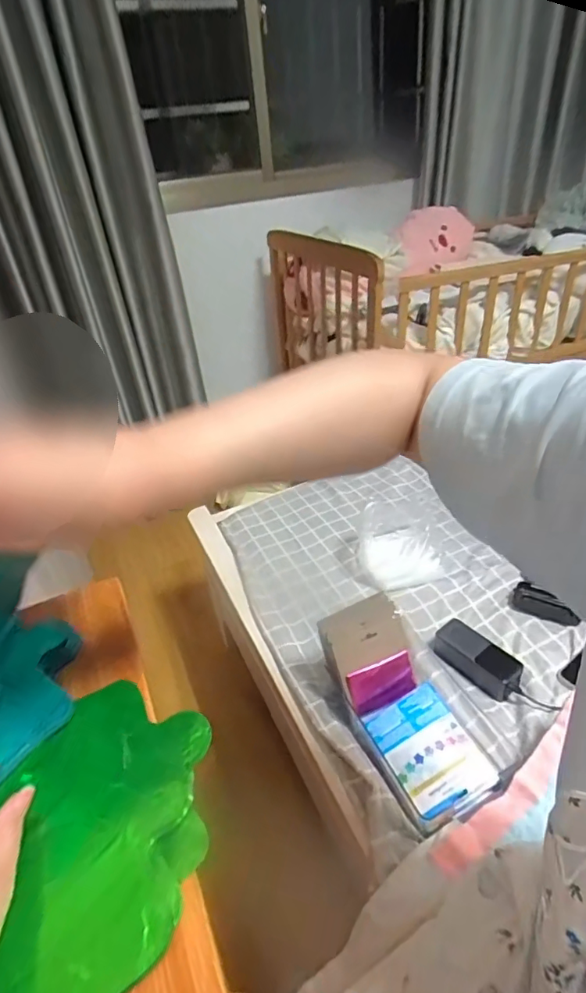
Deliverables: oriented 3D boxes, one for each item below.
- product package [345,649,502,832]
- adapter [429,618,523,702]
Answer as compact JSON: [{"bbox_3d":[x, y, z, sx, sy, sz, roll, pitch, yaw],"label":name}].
[{"bbox_3d":[0.170,0.312,0.681,0.131,0.061,0.205,-18,36,-17],"label":"product package"},{"bbox_3d":[0.288,0.255,0.801,0.059,0.040,0.147,-29,40,-29],"label":"adapter"}]

